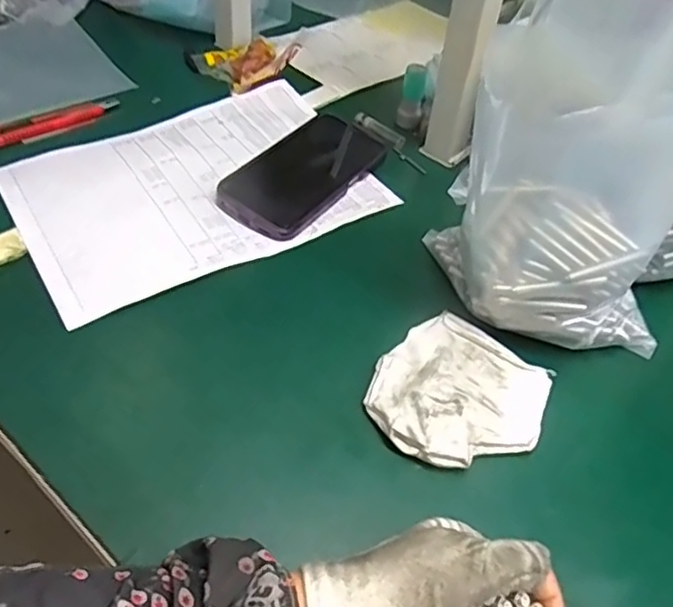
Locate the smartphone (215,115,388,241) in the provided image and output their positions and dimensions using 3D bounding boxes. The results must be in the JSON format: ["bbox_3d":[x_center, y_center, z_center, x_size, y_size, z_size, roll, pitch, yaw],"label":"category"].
[{"bbox_3d":[-0.026,-0.117,0.558,0.079,0.015,0.170,28,48,20],"label":"smartphone"}]

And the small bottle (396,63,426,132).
[{"bbox_3d":[0.075,-0.203,0.629,0.022,0.058,0.019,9,45,1],"label":"small bottle"}]

